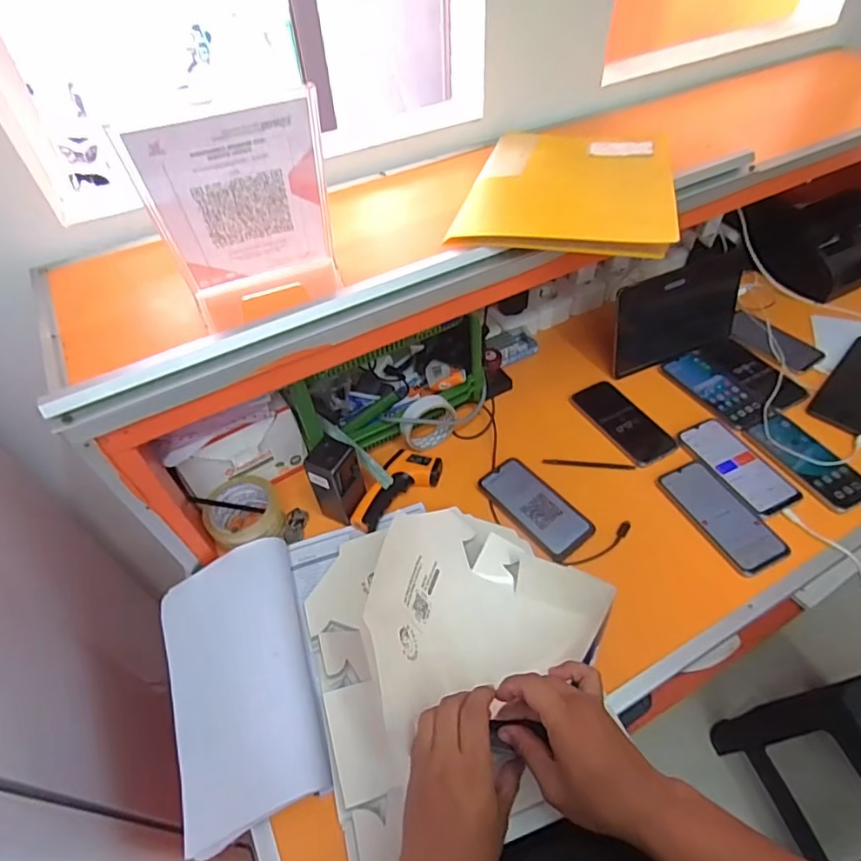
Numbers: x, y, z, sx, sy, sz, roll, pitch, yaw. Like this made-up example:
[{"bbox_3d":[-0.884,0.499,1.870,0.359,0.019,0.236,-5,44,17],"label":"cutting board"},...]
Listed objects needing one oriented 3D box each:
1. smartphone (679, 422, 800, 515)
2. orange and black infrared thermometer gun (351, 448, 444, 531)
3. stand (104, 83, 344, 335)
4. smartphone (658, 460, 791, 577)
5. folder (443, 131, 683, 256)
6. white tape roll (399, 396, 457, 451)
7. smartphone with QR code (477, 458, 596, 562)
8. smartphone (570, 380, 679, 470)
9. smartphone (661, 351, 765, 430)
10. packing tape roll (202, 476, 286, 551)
[{"bbox_3d":[0.450,0.048,0.773,0.078,0.005,0.165,-22,51,-16],"label":"smartphone"},{"bbox_3d":[-0.045,0.088,0.756,0.071,0.030,0.146,20,53,20],"label":"orange and black infrared thermometer gun"},{"bbox_3d":[-0.177,-0.204,0.518,0.159,0.209,0.079,-19,50,-13],"label":"stand"},{"bbox_3d":[0.397,0.112,0.720,0.085,0.006,0.170,-19,50,-13],"label":"smartphone"},{"bbox_3d":[0.180,-0.319,0.674,0.239,0.023,0.331,10,50,12],"label":"folder"},{"bbox_3d":[-0.005,-0.013,0.813,0.088,0.071,0.038,-31,54,-22],"label":"white tape roll"},{"bbox_3d":[0.146,0.105,0.746,0.074,0.011,0.161,-31,54,-22],"label":"smartphone with QR code"},{"bbox_3d":[0.306,-0.016,0.839,0.079,0.006,0.168,-23,51,-16],"label":"smartphone"},{"bbox_3d":[0.474,-0.071,0.880,0.080,0.015,0.174,-20,50,-14],"label":"smartphone"},{"bbox_3d":[-0.255,0.115,0.725,0.096,0.063,0.092,-2,48,2],"label":"packing tape roll"}]

